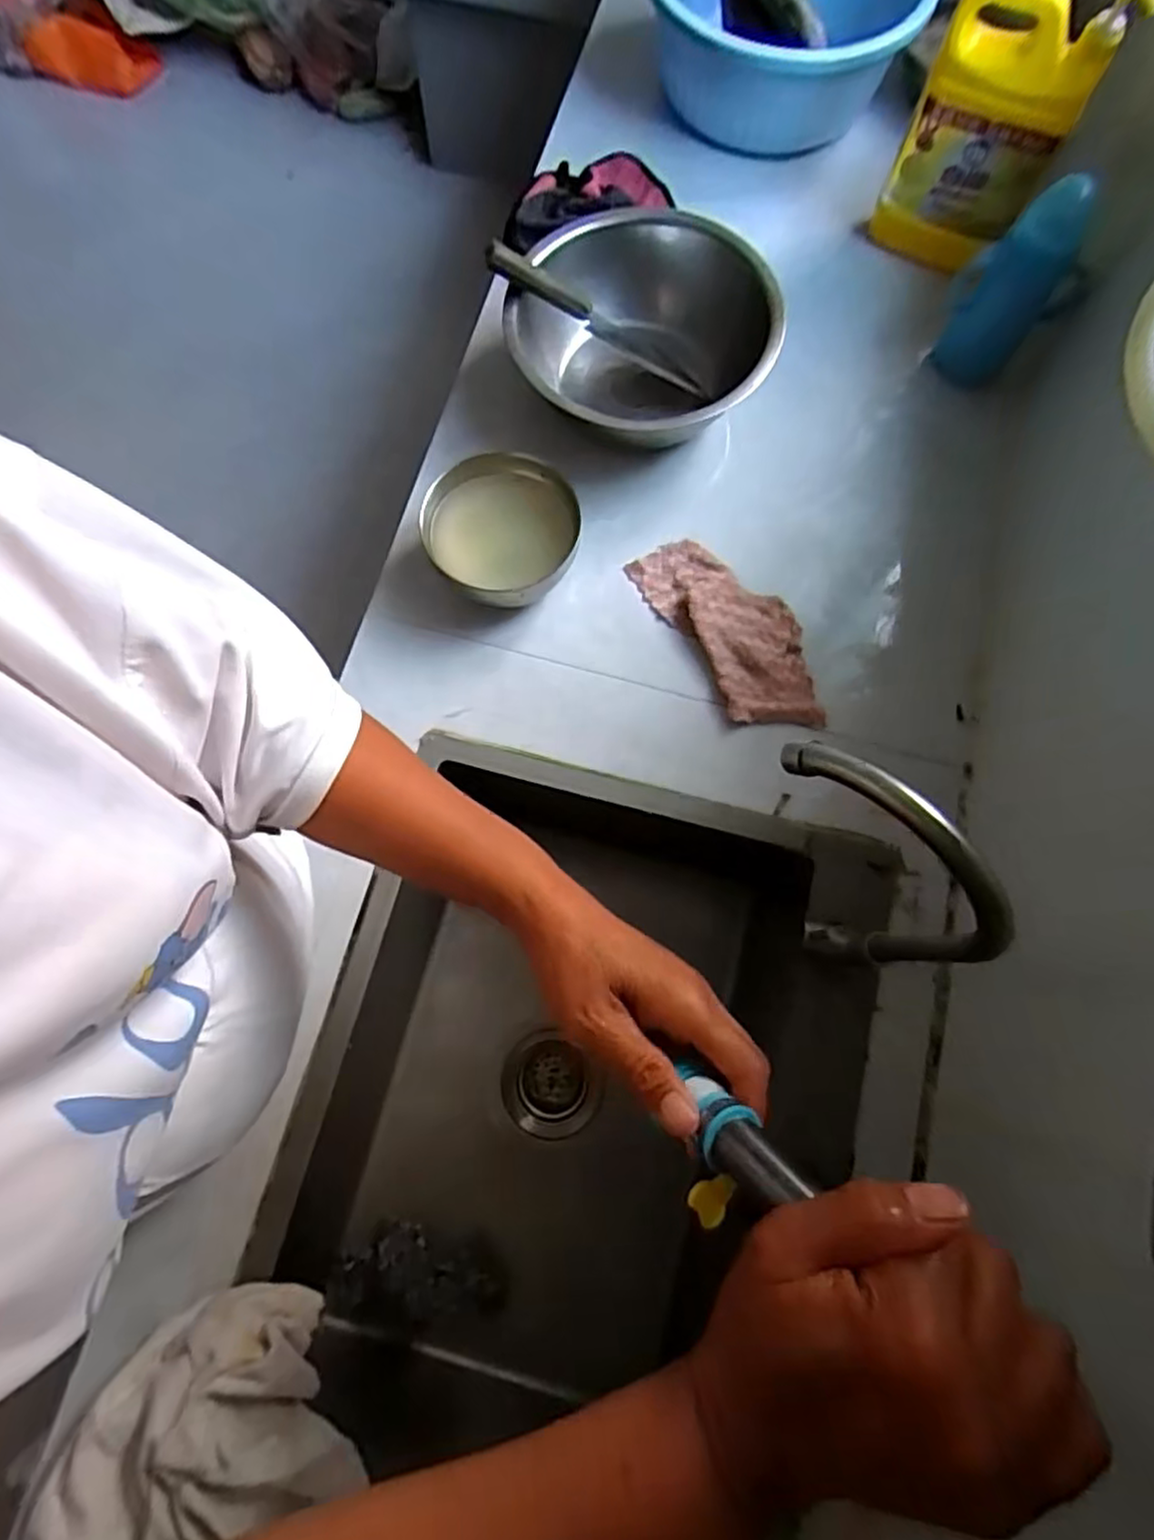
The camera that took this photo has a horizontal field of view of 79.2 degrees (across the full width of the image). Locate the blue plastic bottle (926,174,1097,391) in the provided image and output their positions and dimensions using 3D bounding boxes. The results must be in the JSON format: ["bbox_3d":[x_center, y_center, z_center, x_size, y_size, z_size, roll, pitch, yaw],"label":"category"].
[{"bbox_3d":[0.430,-0.471,0.685,0.103,0.183,0.058,37,78,8],"label":"blue plastic bottle"}]

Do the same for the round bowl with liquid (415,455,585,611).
[{"bbox_3d":[-0.072,-0.226,0.680,0.147,0.080,0.147,0,76,-1],"label":"round bowl with liquid"}]

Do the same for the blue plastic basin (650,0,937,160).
[{"bbox_3d":[0.224,-0.855,0.799,0.271,0.164,0.263,0,76,-1],"label":"blue plastic basin"}]

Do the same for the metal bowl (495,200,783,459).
[{"bbox_3d":[0.063,-0.429,0.728,0.256,0.130,0.252,0,76,-1],"label":"metal bowl"}]

